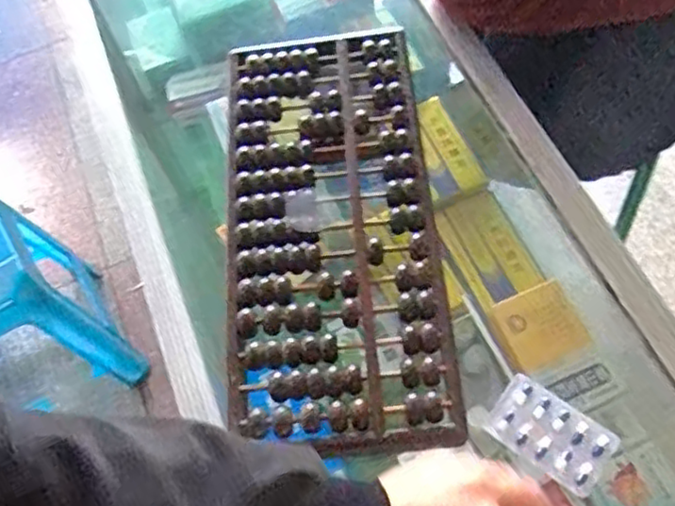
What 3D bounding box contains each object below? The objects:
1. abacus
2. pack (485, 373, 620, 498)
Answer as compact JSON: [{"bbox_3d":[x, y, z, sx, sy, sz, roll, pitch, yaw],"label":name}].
[{"bbox_3d":[-0.010,-0.031,0.596,0.173,0.020,0.401,-5,63,1],"label":"abacus"},{"bbox_3d":[0.163,0.138,0.521,0.088,0.009,0.055,35,71,21],"label":"pack"}]

